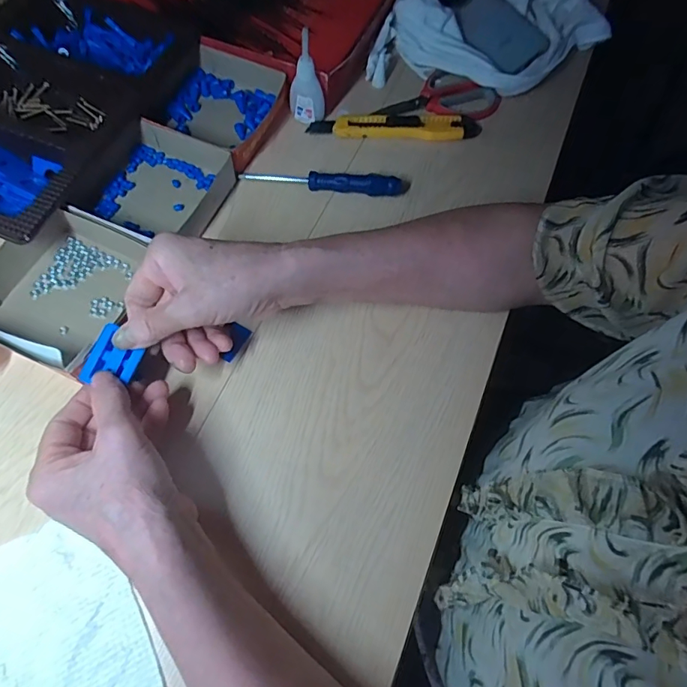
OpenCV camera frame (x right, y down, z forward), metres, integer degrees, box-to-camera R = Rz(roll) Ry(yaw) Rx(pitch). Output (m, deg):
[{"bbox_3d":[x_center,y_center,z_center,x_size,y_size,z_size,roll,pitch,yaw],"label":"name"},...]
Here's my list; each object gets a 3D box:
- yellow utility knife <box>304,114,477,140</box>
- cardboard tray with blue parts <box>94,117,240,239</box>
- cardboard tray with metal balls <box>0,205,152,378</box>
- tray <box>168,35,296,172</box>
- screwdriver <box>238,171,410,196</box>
[{"bbox_3d":[0.055,-0.230,0.486,0.179,0.014,0.028,0,68,-3],"label":"yellow utility knife"},{"bbox_3d":[-0.168,-0.148,0.427,0.106,0.039,0.095,22,68,6],"label":"cardboard tray with blue parts"},{"bbox_3d":[-0.228,-0.045,0.377,0.134,0.034,0.123,22,68,6],"label":"cardboard tray with metal balls"},{"bbox_3d":[-0.122,-0.244,0.465,0.117,0.038,0.123,24,68,7],"label":"tray"},{"bbox_3d":[-0.017,-0.155,0.443,0.160,0.016,0.018,3,67,-2],"label":"screwdriver"}]

